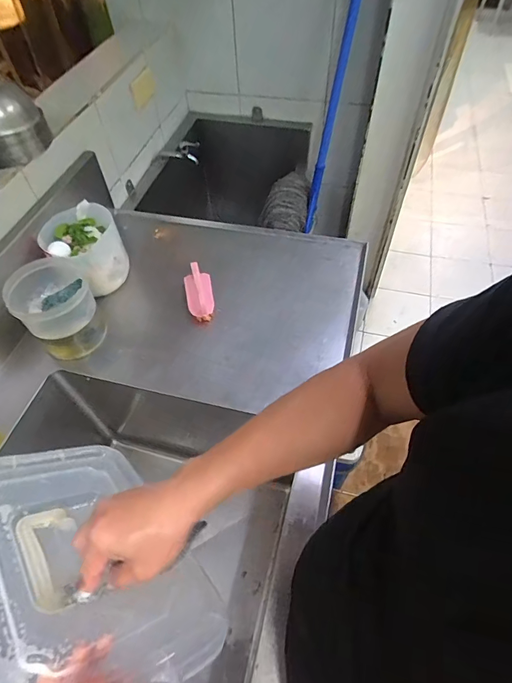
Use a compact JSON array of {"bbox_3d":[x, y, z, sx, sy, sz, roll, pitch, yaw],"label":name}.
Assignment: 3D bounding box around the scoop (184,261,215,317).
[{"bbox_3d":[-0.123,-0.110,0.856,0.058,0.035,0.124,-11,55,-5],"label":"scoop"}]

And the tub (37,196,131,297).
[{"bbox_3d":[-0.361,-0.192,0.858,0.144,0.133,0.135,-1,54,2],"label":"tub"}]

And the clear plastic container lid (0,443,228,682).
[{"bbox_3d":[-0.200,0.223,0.423,0.228,0.030,0.319,9,18,-44],"label":"clear plastic container lid"}]

